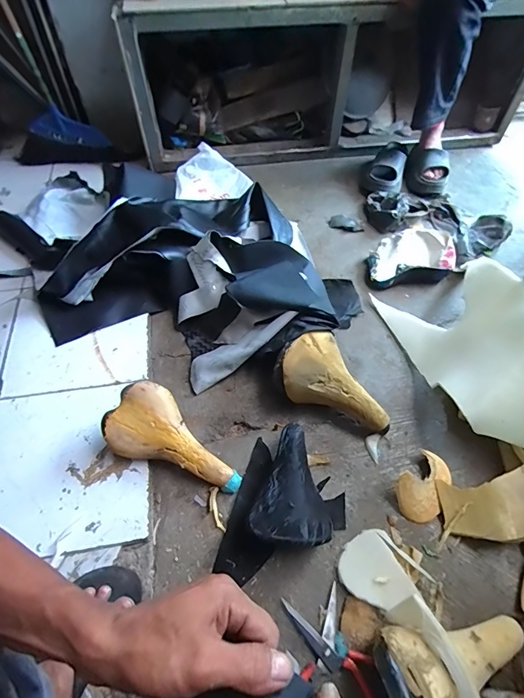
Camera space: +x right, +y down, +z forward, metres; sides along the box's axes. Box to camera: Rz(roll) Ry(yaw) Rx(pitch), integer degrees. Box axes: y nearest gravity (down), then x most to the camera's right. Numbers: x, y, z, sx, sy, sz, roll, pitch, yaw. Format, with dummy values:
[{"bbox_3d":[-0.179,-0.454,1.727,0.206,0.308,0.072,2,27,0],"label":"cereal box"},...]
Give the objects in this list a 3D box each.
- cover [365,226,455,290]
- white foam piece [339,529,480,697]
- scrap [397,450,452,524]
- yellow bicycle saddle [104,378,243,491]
[{"bbox_3d":[0.369,-0.238,0.960,0.229,0.053,0.167,-6,56,-6],"label":"cover"},{"bbox_3d":[0.210,0.396,0.499,0.113,0.083,0.313,-15,44,-11],"label":"white foam piece"},{"bbox_3d":[0.280,0.231,0.645,0.125,0.049,0.081,-37,64,-24],"label":"scrap"},{"bbox_3d":[-0.151,0.169,0.663,0.255,0.056,0.127,37,61,1],"label":"yellow bicycle saddle"}]

